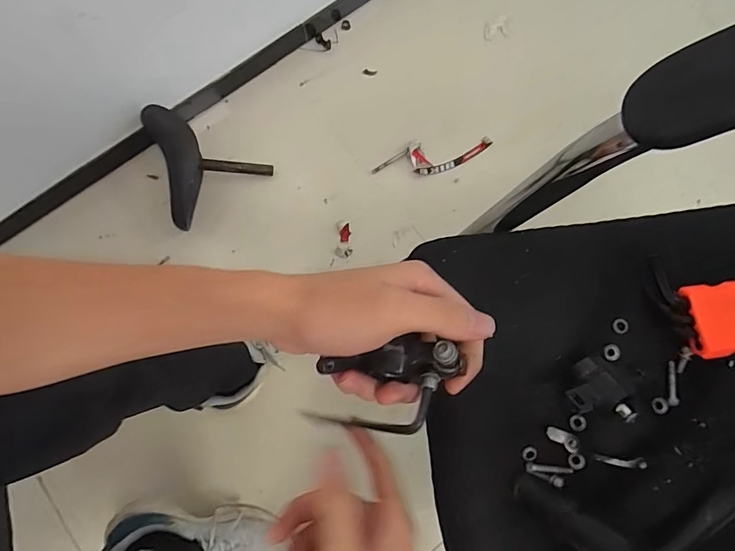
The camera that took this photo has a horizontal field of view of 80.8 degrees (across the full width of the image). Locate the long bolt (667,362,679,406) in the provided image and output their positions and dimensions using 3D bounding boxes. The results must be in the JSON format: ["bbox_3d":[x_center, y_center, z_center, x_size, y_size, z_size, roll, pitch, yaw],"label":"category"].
[{"bbox_3d":[0.236,0.083,0.333,0.008,0.004,0.033,9,78,3],"label":"long bolt"}]

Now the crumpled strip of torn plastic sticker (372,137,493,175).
[{"bbox_3d":[0.130,-0.236,0.862,0.236,0.022,0.063,-6,78,0],"label":"crumpled strip of torn plastic sticker"}]

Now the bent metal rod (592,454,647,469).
[{"bbox_3d":[0.187,0.138,0.320,0.034,0.008,0.007,2,78,2],"label":"bent metal rod"}]

